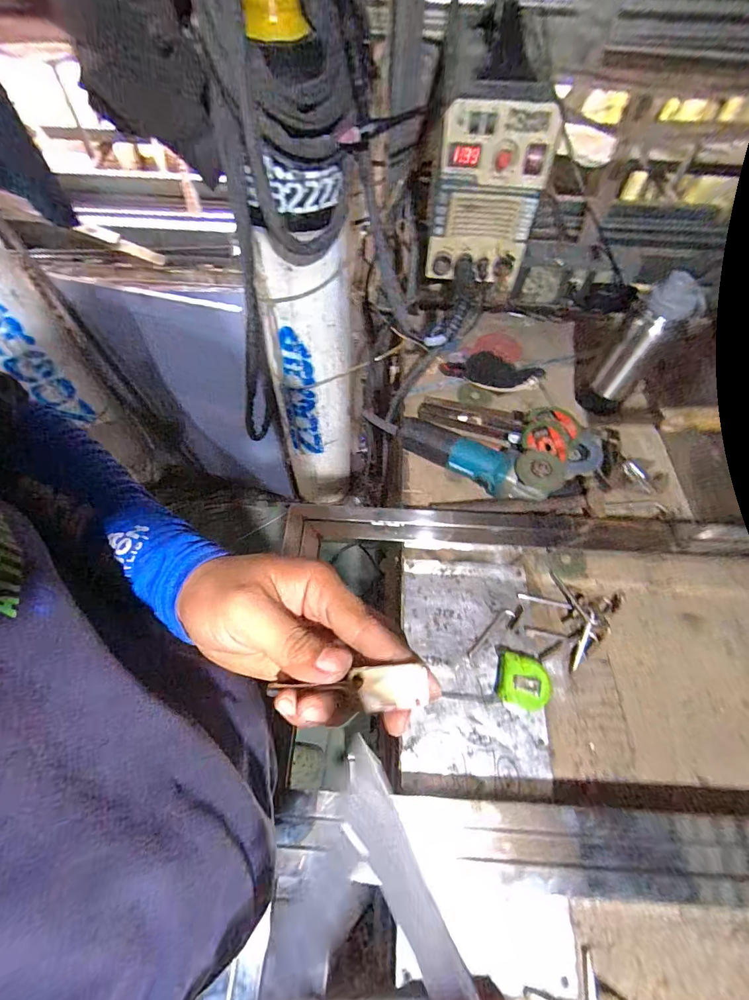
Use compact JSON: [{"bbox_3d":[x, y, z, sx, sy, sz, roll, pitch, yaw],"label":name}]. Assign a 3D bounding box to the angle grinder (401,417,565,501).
[{"bbox_3d":[0.166,-0.078,0.686,0.272,0.073,0.082,25,62,10],"label":"angle grinder"}]

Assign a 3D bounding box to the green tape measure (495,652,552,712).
[{"bbox_3d":[0.196,0.241,0.552,0.064,0.033,0.065,10,61,2],"label":"green tape measure"}]

